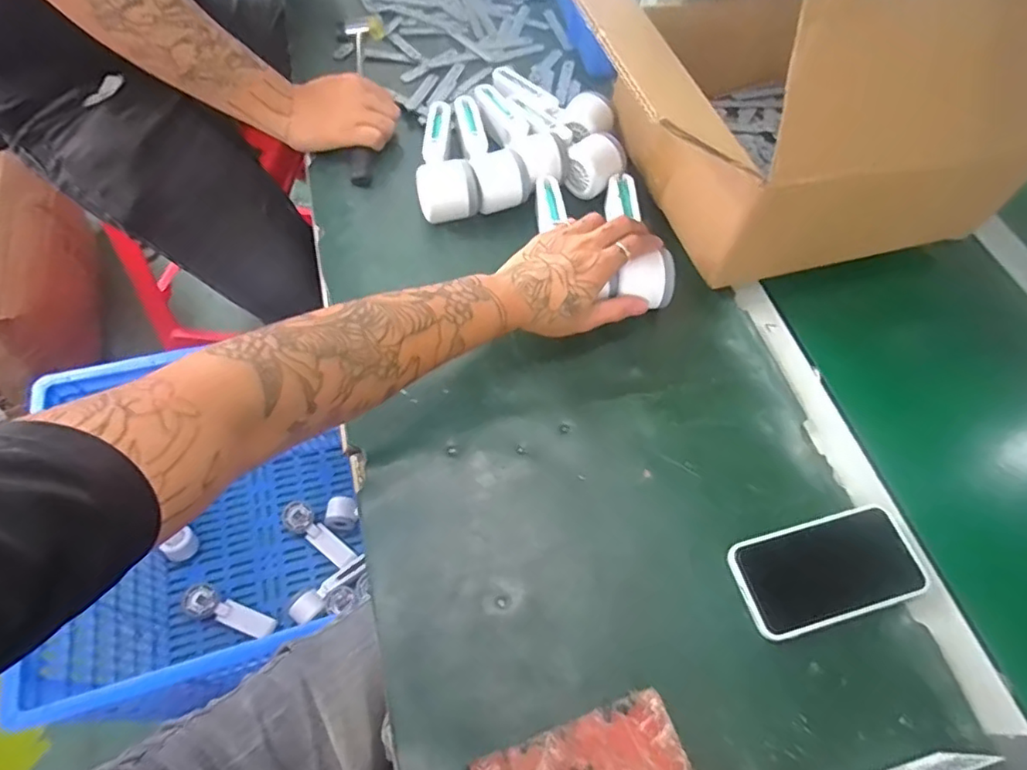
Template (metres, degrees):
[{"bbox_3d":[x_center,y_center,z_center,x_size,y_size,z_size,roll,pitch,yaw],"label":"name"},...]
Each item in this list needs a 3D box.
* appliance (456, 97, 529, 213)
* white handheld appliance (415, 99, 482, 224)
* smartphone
[{"bbox_3d":[-0.032,-0.263,0.666,0.057,0.041,0.166,-13,61,-12],"label":"appliance"},{"bbox_3d":[-0.082,-0.242,0.637,0.061,0.050,0.163,-10,61,-12],"label":"white handheld appliance"},{"bbox_3d":[0.248,0.146,0.463,0.147,0.016,0.075,-12,61,-11],"label":"smartphone"}]

